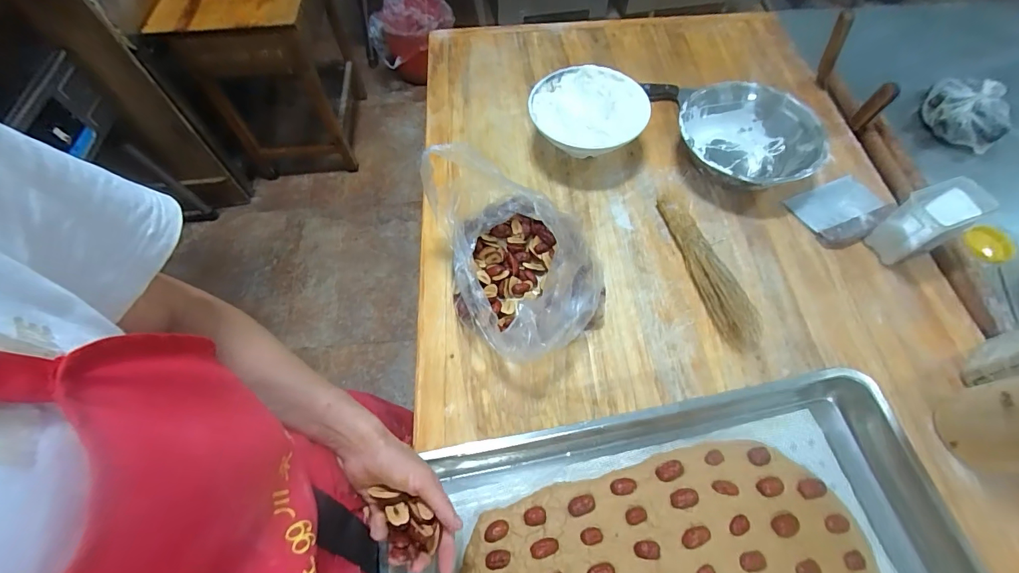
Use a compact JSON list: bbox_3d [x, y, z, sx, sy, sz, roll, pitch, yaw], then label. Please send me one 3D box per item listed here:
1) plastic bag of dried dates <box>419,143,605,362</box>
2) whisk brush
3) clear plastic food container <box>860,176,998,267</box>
[{"bbox_3d":[0.011,-0.050,0.575,0.189,0.157,0.276,-23,65,-13],"label":"plastic bag of dried dates"},{"bbox_3d":[0.293,-0.038,0.631,0.059,0.047,0.278,-8,63,-6],"label":"whisk brush"},{"bbox_3d":[0.614,-0.096,0.631,0.123,0.107,0.071,-24,64,-12],"label":"clear plastic food container"}]

